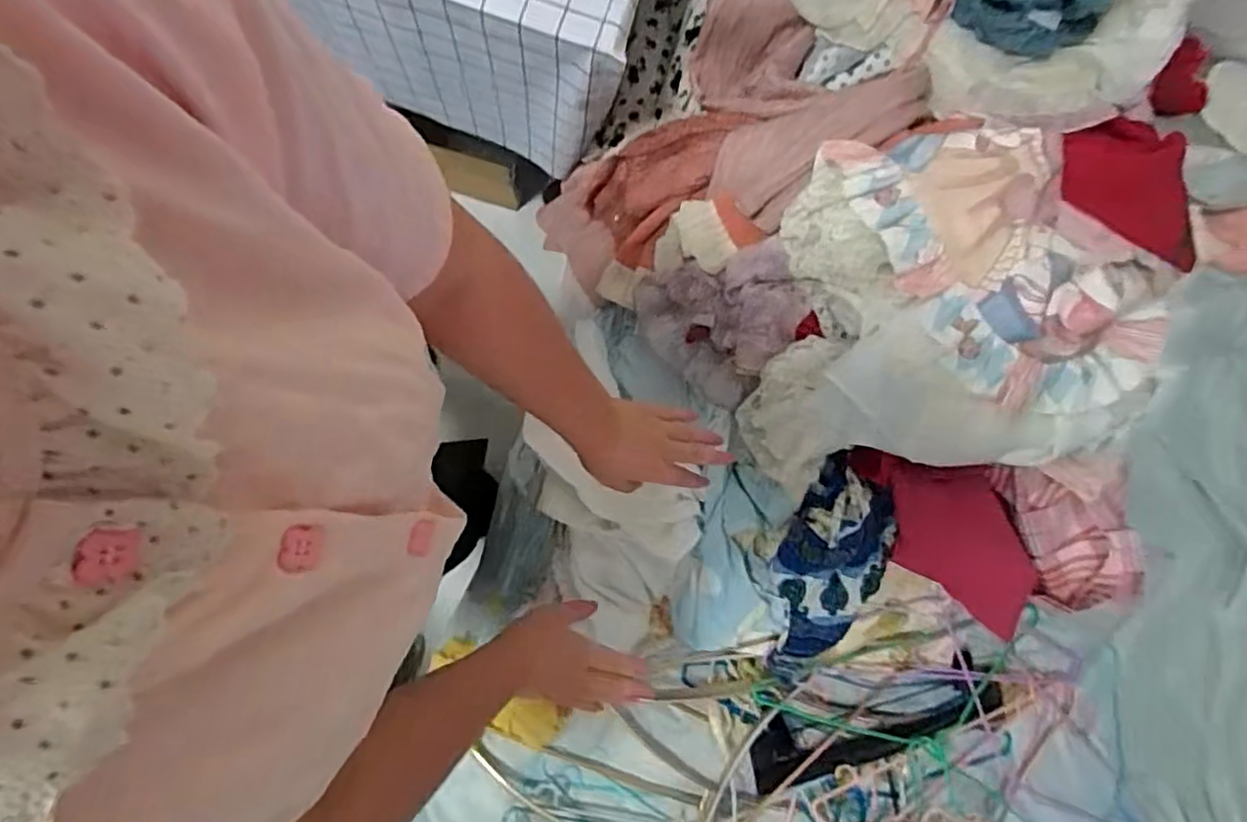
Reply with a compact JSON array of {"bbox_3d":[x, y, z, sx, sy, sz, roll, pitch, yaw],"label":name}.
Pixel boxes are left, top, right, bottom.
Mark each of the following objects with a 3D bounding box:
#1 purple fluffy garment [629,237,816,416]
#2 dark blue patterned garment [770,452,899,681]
[{"bbox_3d":[0.109,-0.120,0.775,0.178,0.075,0.167,40,84,0],"label":"purple fluffy garment"},{"bbox_3d":[0.225,0.193,0.753,0.124,0.067,0.288,8,113,1],"label":"dark blue patterned garment"}]

